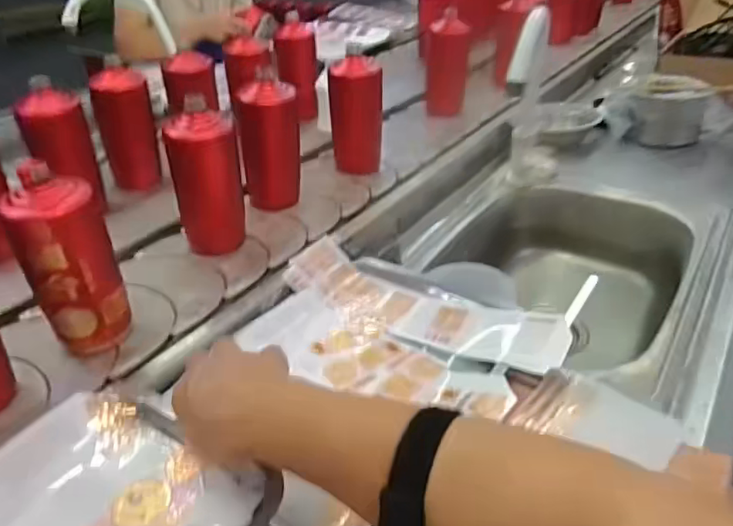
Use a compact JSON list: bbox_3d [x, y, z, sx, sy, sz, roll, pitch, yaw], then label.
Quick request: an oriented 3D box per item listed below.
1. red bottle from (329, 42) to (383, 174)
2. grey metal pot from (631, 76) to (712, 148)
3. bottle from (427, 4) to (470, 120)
[{"bbox_3d":[-0.017,-0.239,0.929,0.081,0.167,0.077,-1,34,0],"label":"red bottle"},{"bbox_3d":[0.558,-0.278,1.068,0.123,0.101,0.122,17,38,25],"label":"grey metal pot"},{"bbox_3d":[0.161,-0.391,1.147,0.078,0.177,0.066,2,34,4],"label":"bottle"}]

